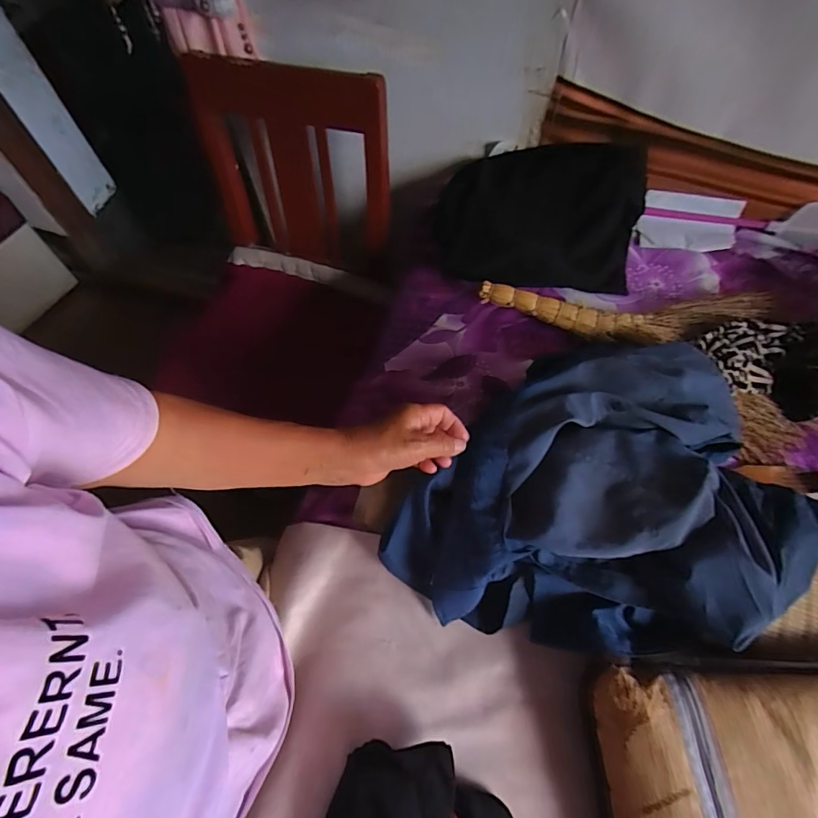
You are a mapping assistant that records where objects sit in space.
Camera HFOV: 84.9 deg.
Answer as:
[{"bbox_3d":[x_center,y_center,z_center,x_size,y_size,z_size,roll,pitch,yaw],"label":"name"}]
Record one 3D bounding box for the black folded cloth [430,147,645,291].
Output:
[{"bbox_3d":[0.196,-0.318,0.743,0.326,0.048,0.230,11,93,25],"label":"black folded cloth"}]

